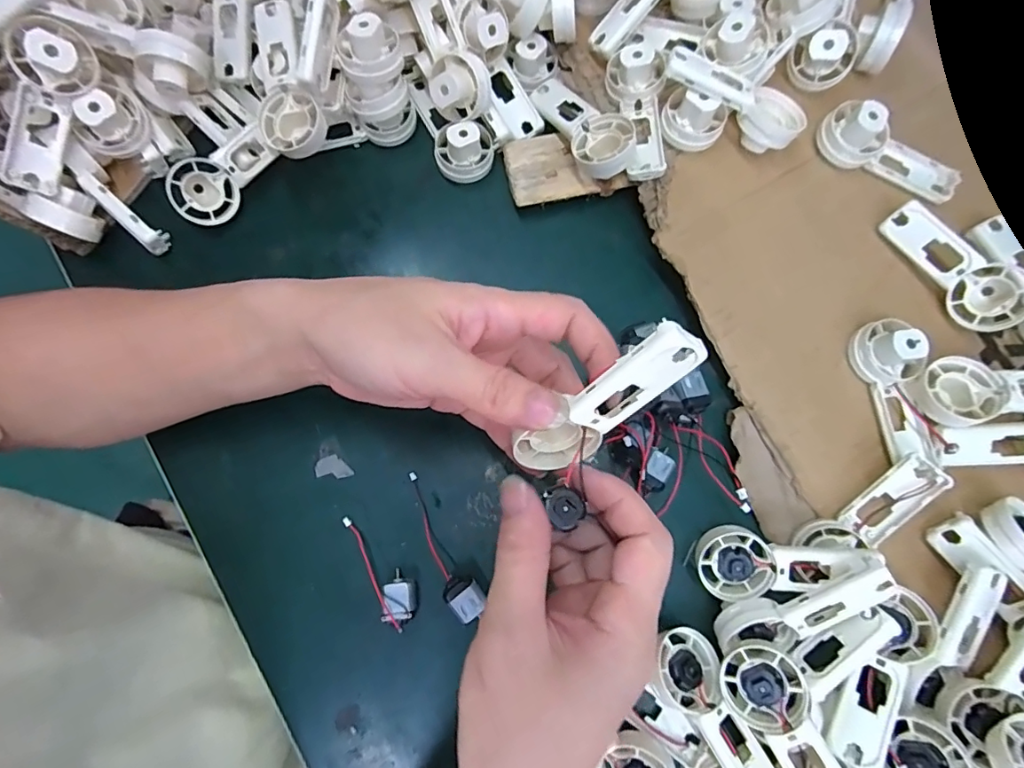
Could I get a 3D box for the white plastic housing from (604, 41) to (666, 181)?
[{"bbox_3d":[0.082,-0.176,0.330,0.035,0.024,0.085,0,79,-1],"label":"white plastic housing"}]

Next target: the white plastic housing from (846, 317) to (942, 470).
[{"bbox_3d":[0.229,0.004,0.299,0.033,0.027,0.086,-12,79,-4],"label":"white plastic housing"}]

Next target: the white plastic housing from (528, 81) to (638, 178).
[{"bbox_3d":[0.047,-0.172,0.334,0.040,0.018,0.090,-31,67,-7],"label":"white plastic housing"}]

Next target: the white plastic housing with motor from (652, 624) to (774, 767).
[{"bbox_3d":[0.107,0.177,0.268,0.037,0.022,0.091,-28,81,-7],"label":"white plastic housing with motor"}]

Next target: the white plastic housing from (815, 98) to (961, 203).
[{"bbox_3d":[0.243,-0.148,0.323,0.093,0.028,0.035,28,79,4],"label":"white plastic housing"}]

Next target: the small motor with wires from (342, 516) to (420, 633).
[{"bbox_3d":[-0.075,0.107,0.297,0.020,0.017,0.068,-29,81,-7],"label":"small motor with wires"}]

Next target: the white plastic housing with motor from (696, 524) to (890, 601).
[{"bbox_3d":[0.148,0.098,0.280,0.087,0.016,0.041,-8,78,18],"label":"white plastic housing with motor"}]

